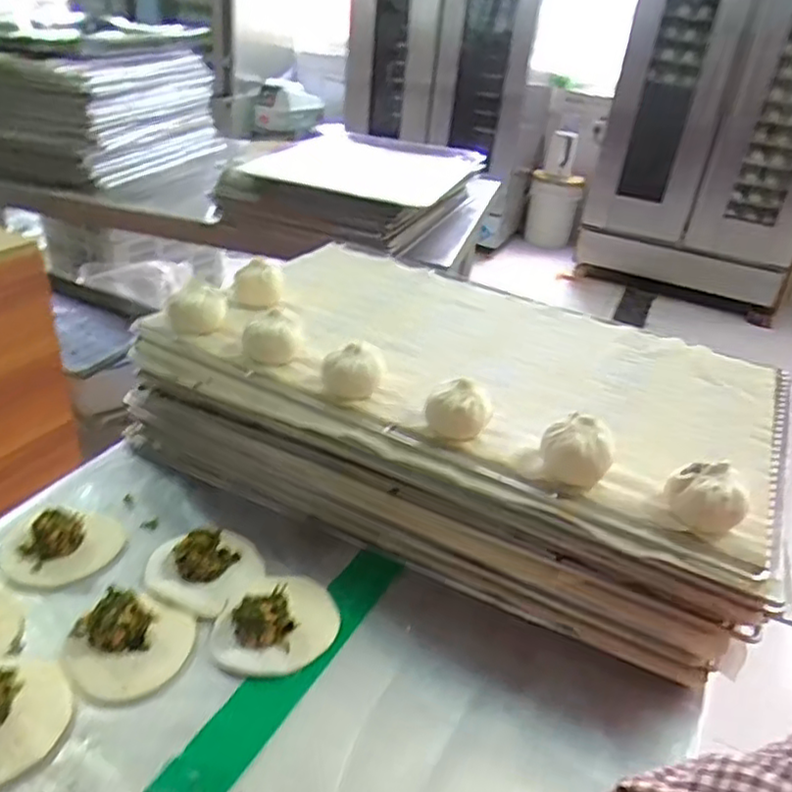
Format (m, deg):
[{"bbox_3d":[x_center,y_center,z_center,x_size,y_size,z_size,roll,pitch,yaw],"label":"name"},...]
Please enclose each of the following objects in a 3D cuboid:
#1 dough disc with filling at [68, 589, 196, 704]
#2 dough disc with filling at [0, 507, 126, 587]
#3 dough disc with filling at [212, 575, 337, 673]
[{"bbox_3d":[-0.196,0.180,0.502,0.088,0.027,0.082,5,30,-3],"label":"dough disc with filling"},{"bbox_3d":[-0.286,0.122,0.576,0.095,0.028,0.073,-7,33,-21],"label":"dough disc with filling"},{"bbox_3d":[-0.094,0.173,0.531,0.095,0.031,0.081,1,31,-8],"label":"dough disc with filling"}]

